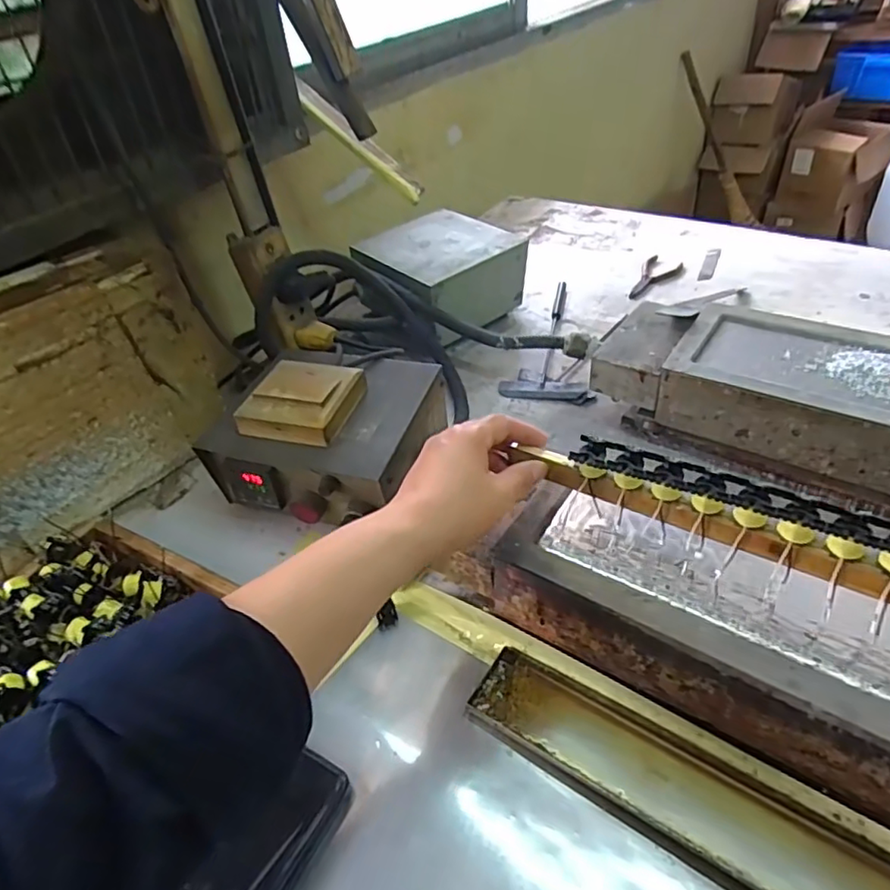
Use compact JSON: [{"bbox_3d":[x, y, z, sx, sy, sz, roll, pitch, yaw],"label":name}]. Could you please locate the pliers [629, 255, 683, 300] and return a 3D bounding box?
[{"bbox_3d":[0.291,-0.236,0.852,0.048,0.007,0.117,26,52,32],"label":"pliers"}]

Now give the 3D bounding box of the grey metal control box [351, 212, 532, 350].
[{"bbox_3d":[-0.013,-0.224,0.800,0.175,0.089,0.175,-35,49,-25],"label":"grey metal control box"}]

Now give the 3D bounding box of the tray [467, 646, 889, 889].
[{"bbox_3d":[0.153,0.214,0.360,0.297,0.012,0.058,21,51,29],"label":"tray"}]

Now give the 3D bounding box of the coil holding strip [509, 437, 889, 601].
[{"bbox_3d":[0.202,0.051,0.318,0.332,0.036,0.025,19,48,29],"label":"coil holding strip"}]

